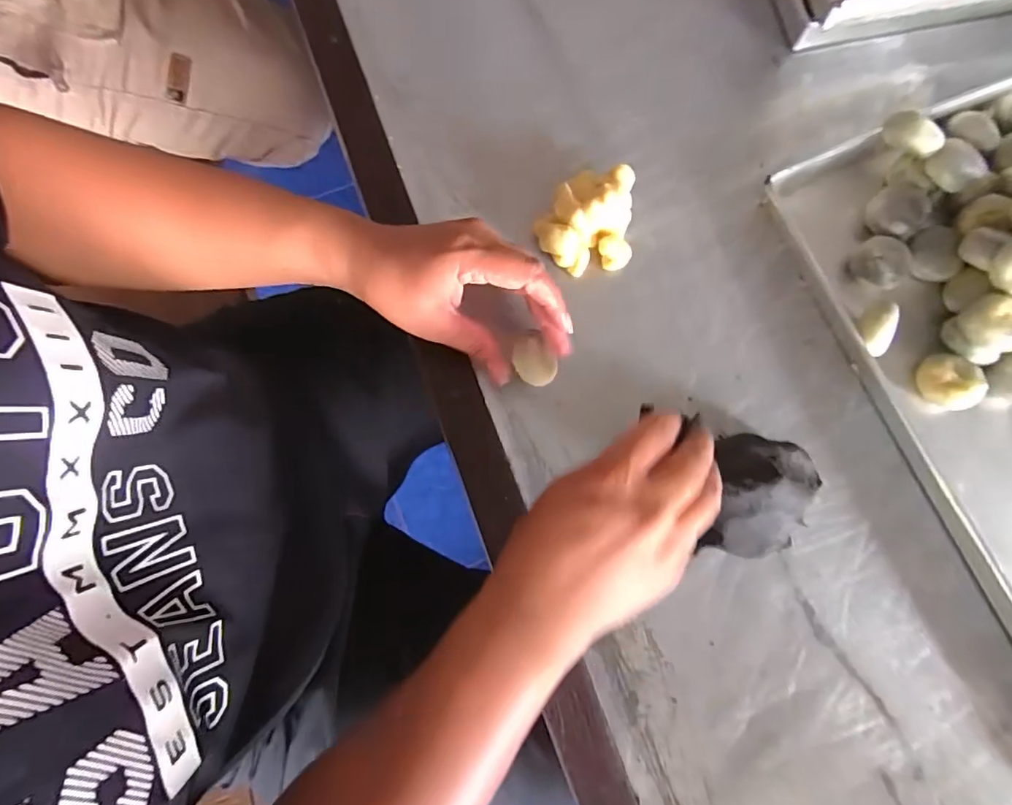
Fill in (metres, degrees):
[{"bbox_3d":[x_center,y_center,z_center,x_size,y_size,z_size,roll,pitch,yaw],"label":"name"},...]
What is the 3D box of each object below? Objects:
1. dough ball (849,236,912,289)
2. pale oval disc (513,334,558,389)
[{"bbox_3d":[0.285,-0.105,0.390,0.036,0.029,0.039,0,79,0],"label":"dough ball"},{"bbox_3d":[0.019,-0.029,0.361,0.026,0.010,0.037,-29,108,11],"label":"pale oval disc"}]

